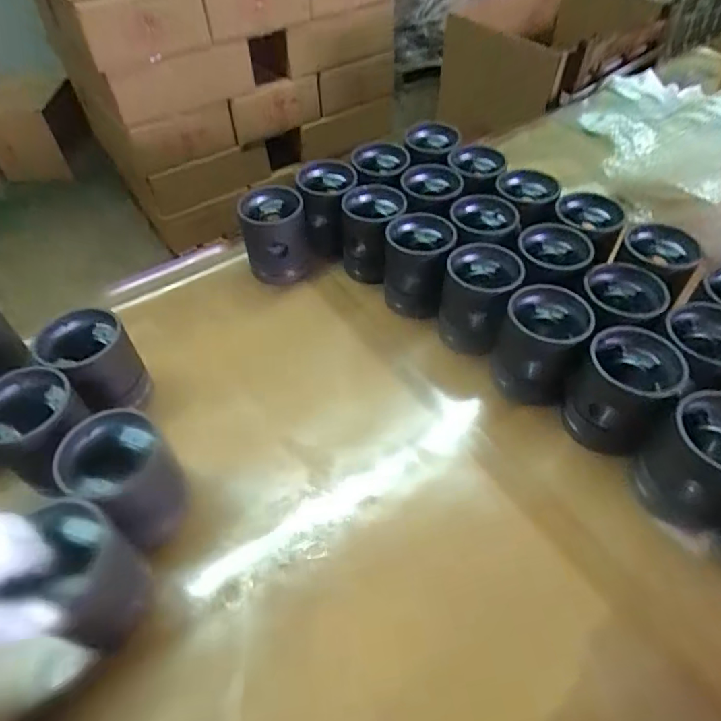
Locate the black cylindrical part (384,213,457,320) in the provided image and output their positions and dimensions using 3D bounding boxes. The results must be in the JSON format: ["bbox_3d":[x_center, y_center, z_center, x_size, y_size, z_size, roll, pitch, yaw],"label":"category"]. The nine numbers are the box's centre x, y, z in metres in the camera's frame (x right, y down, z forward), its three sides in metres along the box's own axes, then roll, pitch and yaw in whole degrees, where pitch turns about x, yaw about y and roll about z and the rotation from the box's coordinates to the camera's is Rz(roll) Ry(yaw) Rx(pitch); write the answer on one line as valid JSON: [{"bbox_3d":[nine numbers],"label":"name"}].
[{"bbox_3d":[0.079,-0.130,0.682,0.088,0.106,0.101,2,49,4],"label":"black cylindrical part"}]

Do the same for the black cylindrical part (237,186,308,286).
[{"bbox_3d":[-0.126,-0.187,0.735,0.089,0.108,0.085,-8,49,-5],"label":"black cylindrical part"}]

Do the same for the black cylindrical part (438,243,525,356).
[{"bbox_3d":[0.149,-0.078,0.633,0.087,0.111,0.085,-1,49,1],"label":"black cylindrical part"}]

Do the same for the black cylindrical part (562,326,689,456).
[{"bbox_3d":[0.282,0.033,0.536,0.087,0.105,0.092,-1,49,1],"label":"black cylindrical part"}]

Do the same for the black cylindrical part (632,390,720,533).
[{"bbox_3d":[0.327,0.098,0.476,0.094,0.115,0.088,-1,49,1],"label":"black cylindrical part"}]

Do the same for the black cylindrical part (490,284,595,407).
[{"bbox_3d":[0.207,-0.019,0.575,0.088,0.111,0.086,-1,49,1],"label":"black cylindrical part"}]

